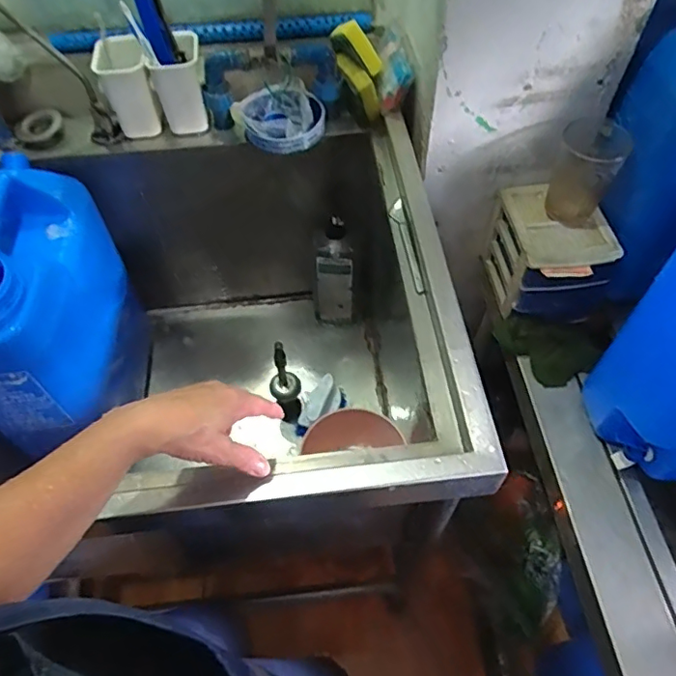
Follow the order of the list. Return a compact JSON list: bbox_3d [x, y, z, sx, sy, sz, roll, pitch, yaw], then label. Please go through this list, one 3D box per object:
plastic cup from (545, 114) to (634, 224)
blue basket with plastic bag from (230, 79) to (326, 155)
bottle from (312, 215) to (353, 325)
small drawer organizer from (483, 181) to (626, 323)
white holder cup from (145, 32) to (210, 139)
[{"bbox_3d":[0.351,-0.233,0.790,0.084,0.128,0.099,27,61,19],"label":"plastic cup"},{"bbox_3d":[-0.079,-0.328,0.826,0.123,0.051,0.115,-1,56,1],"label":"blue basket with plastic bag"},{"bbox_3d":[-0.010,-0.124,1.034,0.081,0.256,0.080,-7,56,-3],"label":"bottle"},{"bbox_3d":[0.322,-0.126,0.865,0.142,0.144,0.179,-3,56,-1],"label":"small drawer organizer"},{"bbox_3d":[-0.229,-0.370,0.814,0.069,0.115,0.071,-9,56,-5],"label":"white holder cup"}]

